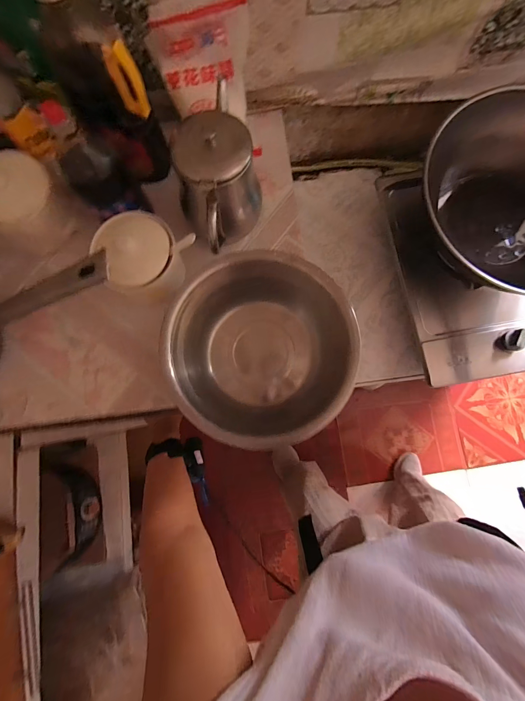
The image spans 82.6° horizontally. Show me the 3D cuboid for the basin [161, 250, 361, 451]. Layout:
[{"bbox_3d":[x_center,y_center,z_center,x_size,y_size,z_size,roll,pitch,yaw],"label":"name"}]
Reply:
[{"bbox_3d":[0.010,-0.008,0.412,0.255,0.096,0.251,0,81,0],"label":"basin"}]

